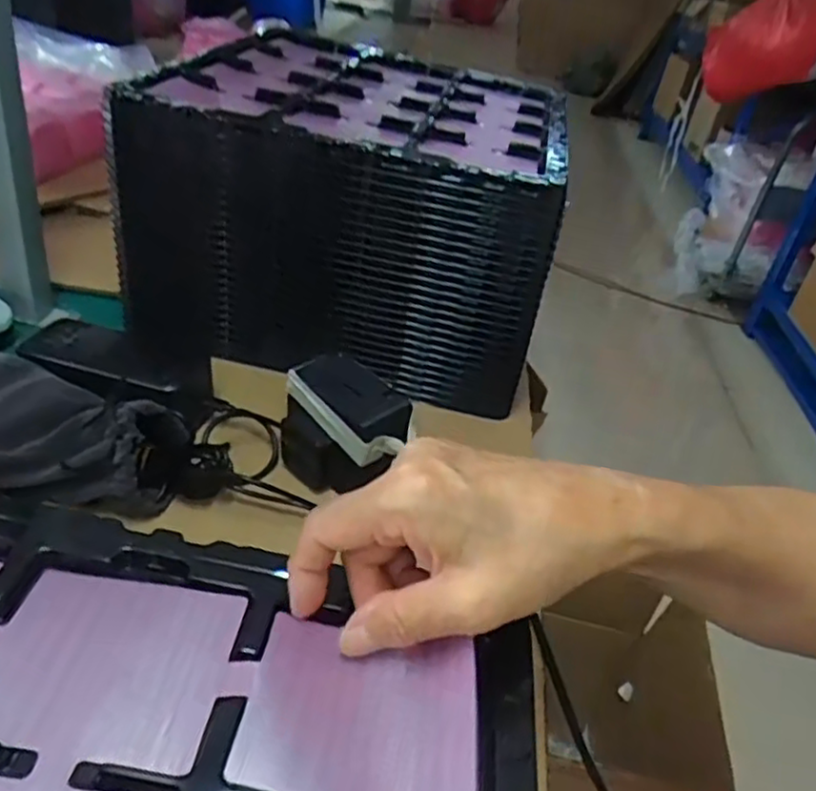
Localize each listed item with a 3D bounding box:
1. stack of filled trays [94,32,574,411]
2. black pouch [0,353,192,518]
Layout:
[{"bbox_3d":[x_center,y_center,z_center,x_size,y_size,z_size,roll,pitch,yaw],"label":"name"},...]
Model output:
[{"bbox_3d":[-0.038,-0.182,0.654,0.326,0.189,0.323,13,35,4],"label":"stack of filled trays"},{"bbox_3d":[-0.243,0.023,0.435,0.197,0.058,0.074,16,35,9],"label":"black pouch"}]

